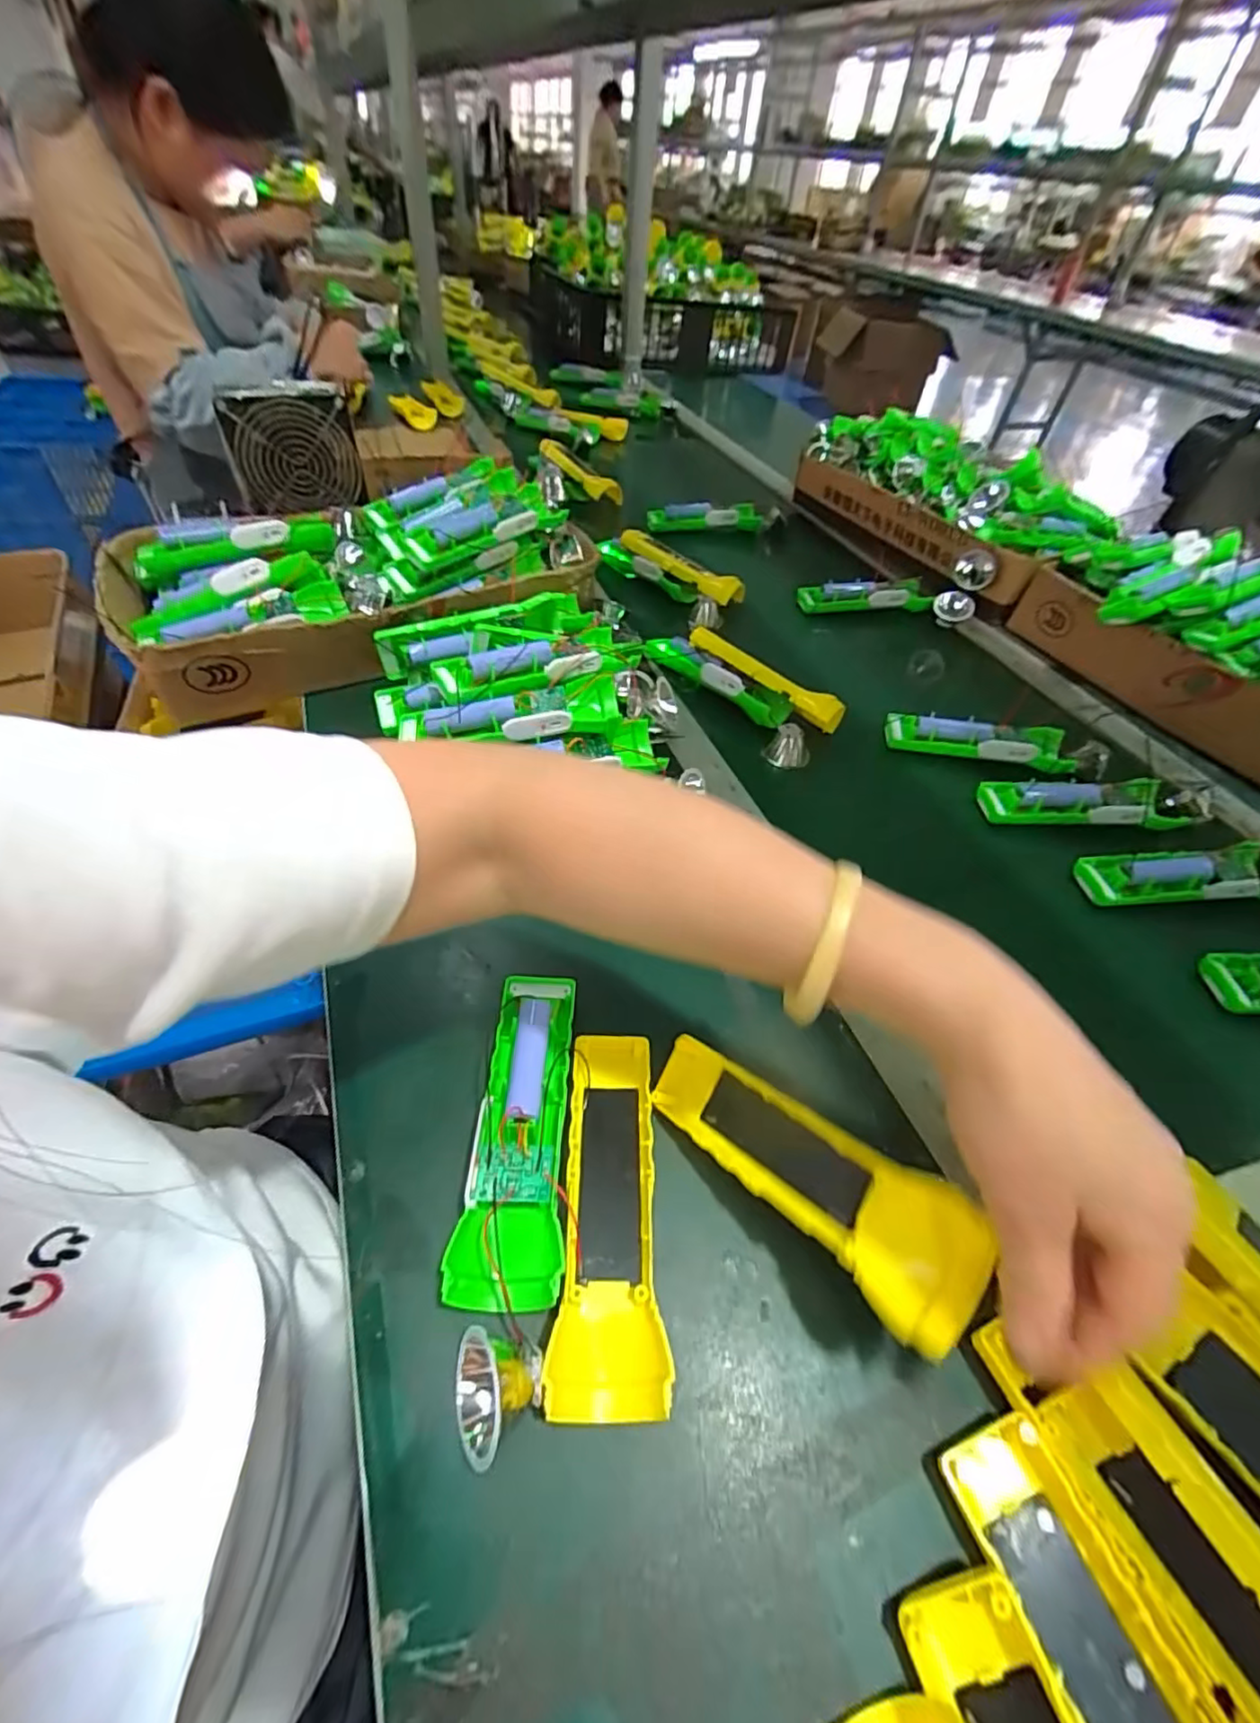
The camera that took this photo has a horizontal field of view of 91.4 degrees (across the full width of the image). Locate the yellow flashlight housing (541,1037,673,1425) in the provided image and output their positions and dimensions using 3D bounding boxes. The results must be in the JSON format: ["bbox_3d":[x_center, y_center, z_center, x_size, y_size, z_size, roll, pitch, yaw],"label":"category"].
[{"bbox_3d":[-0.011,0.169,0.307,0.047,0.029,0.161,1,48,-2],"label":"yellow flashlight housing"}]

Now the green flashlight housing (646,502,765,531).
[{"bbox_3d":[0.110,-0.492,0.883,0.165,0.047,0.032,-6,49,-12],"label":"green flashlight housing"}]

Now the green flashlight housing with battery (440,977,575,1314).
[{"bbox_3d":[-0.054,0.131,0.320,0.049,0.033,0.162,3,48,0],"label":"green flashlight housing with battery"}]

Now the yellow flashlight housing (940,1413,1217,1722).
[{"bbox_3d":[0.174,0.296,0.205,0.046,0.020,0.162,-14,50,-15],"label":"yellow flashlight housing"}]

